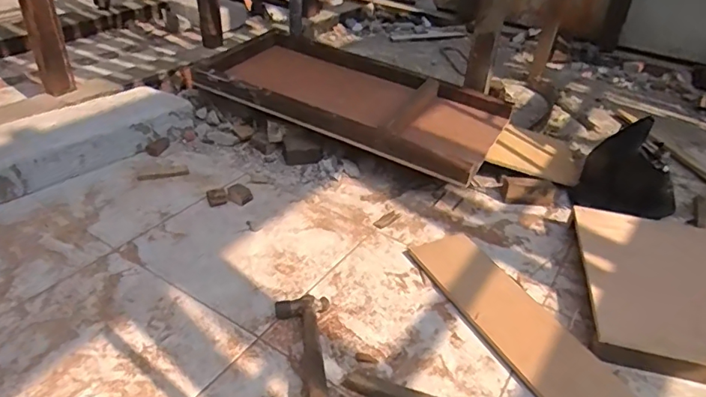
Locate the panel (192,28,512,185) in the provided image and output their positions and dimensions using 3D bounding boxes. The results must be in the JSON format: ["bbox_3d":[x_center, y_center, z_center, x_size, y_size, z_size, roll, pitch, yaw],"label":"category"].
[{"bbox_3d":[-0.002,-0.293,1.443,0.831,0.100,0.391,20,37,21],"label":"panel"}]

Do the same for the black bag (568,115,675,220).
[{"bbox_3d":[0.672,-0.060,1.222,0.226,0.210,0.144,26,40,29],"label":"black bag"}]

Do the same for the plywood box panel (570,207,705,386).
[{"bbox_3d":[0.721,0.198,1.010,0.508,0.060,0.418,11,36,9],"label":"plywood box panel"}]

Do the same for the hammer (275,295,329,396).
[{"bbox_3d":[-0.076,0.267,0.811,0.096,0.075,0.330,-1,36,-8],"label":"hammer"}]

